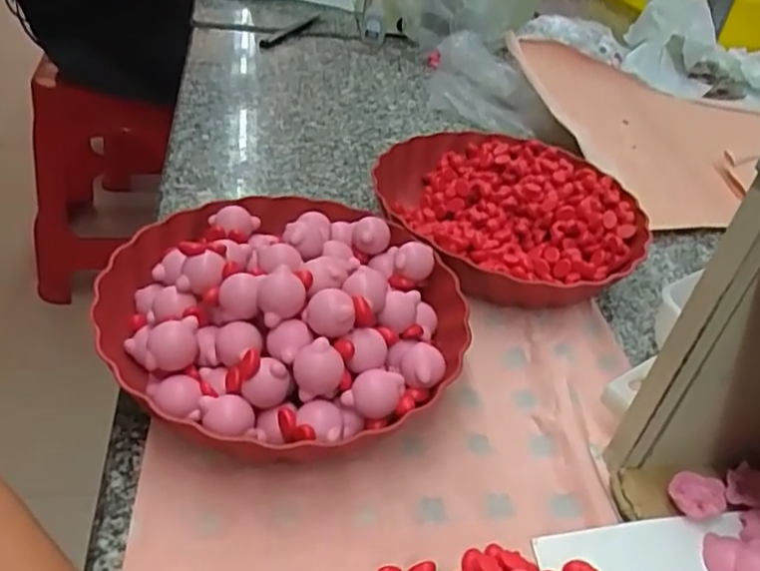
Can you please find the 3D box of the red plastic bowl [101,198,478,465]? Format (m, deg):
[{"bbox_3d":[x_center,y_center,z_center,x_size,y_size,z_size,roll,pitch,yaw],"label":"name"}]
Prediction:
[{"bbox_3d":[-0.064,0.014,0.454,0.228,0.090,0.229,3,39,-2],"label":"red plastic bowl"}]

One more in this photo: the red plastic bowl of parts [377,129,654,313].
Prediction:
[{"bbox_3d":[0.114,-0.068,0.607,0.237,0.053,0.225,3,39,-2],"label":"red plastic bowl of parts"}]

